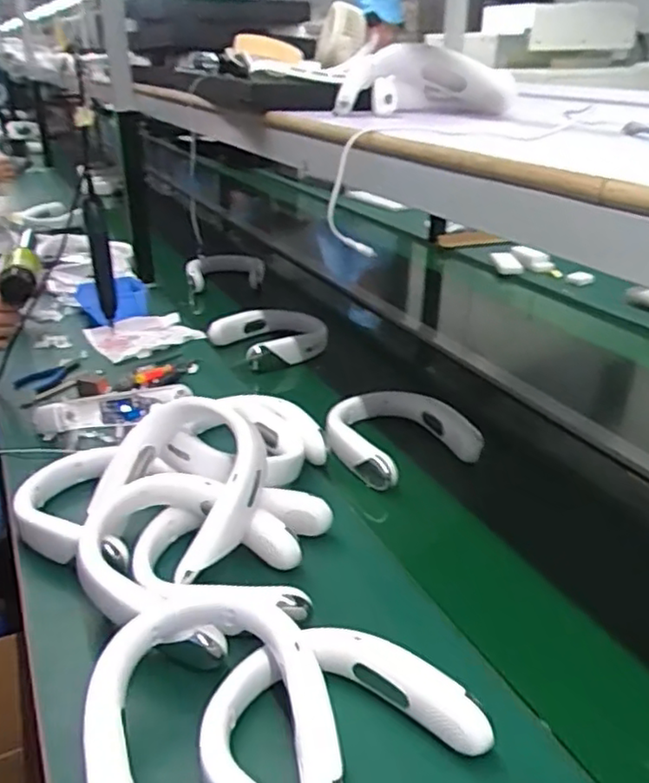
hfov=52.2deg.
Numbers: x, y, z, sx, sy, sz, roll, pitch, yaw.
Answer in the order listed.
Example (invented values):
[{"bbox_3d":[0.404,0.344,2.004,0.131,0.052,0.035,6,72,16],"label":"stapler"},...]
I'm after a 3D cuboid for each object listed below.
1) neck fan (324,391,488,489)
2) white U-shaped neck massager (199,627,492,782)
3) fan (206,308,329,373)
[{"bbox_3d":[0.106,0.067,1.009,0.226,0.067,0.184,-21,34,-33],"label":"neck fan"},{"bbox_3d":[0.007,0.281,0.536,0.198,0.052,0.201,19,34,32],"label":"white U-shaped neck massager"},{"bbox_3d":[-0.091,-0.105,1.252,0.205,0.051,0.171,-25,37,-37],"label":"fan"}]

